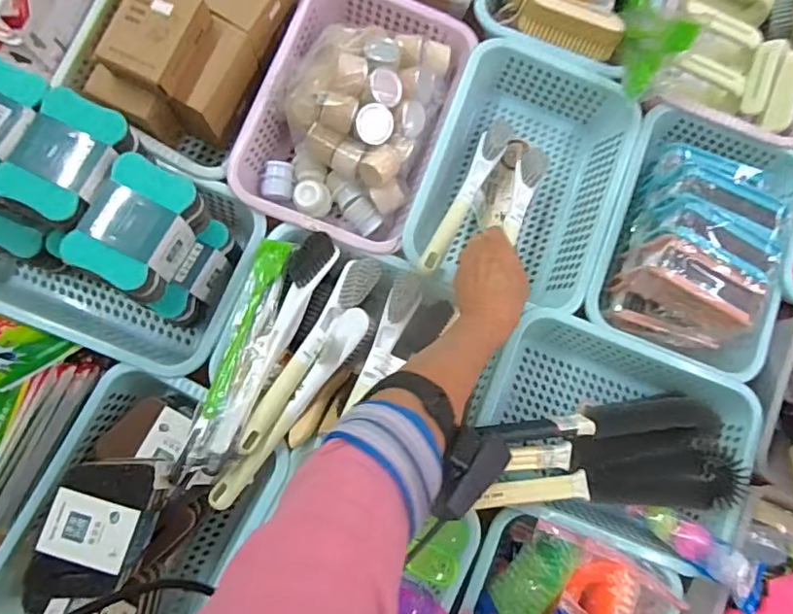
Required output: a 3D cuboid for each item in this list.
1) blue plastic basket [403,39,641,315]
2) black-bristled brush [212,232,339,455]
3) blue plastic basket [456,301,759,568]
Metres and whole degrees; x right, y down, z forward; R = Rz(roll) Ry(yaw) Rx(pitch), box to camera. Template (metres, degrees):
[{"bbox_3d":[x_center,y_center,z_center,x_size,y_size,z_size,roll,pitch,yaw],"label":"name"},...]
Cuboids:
[{"bbox_3d":[0.154,-0.155,0.678,0.228,0.083,0.312,21,83,-2],"label":"blue plastic basket"},{"bbox_3d":[-0.127,0.032,0.571,0.040,0.027,0.250,22,67,-1],"label":"black-bristled brush"},{"bbox_3d":[0.248,0.149,0.636,0.315,0.101,0.224,19,83,-2],"label":"blue plastic basket"}]

